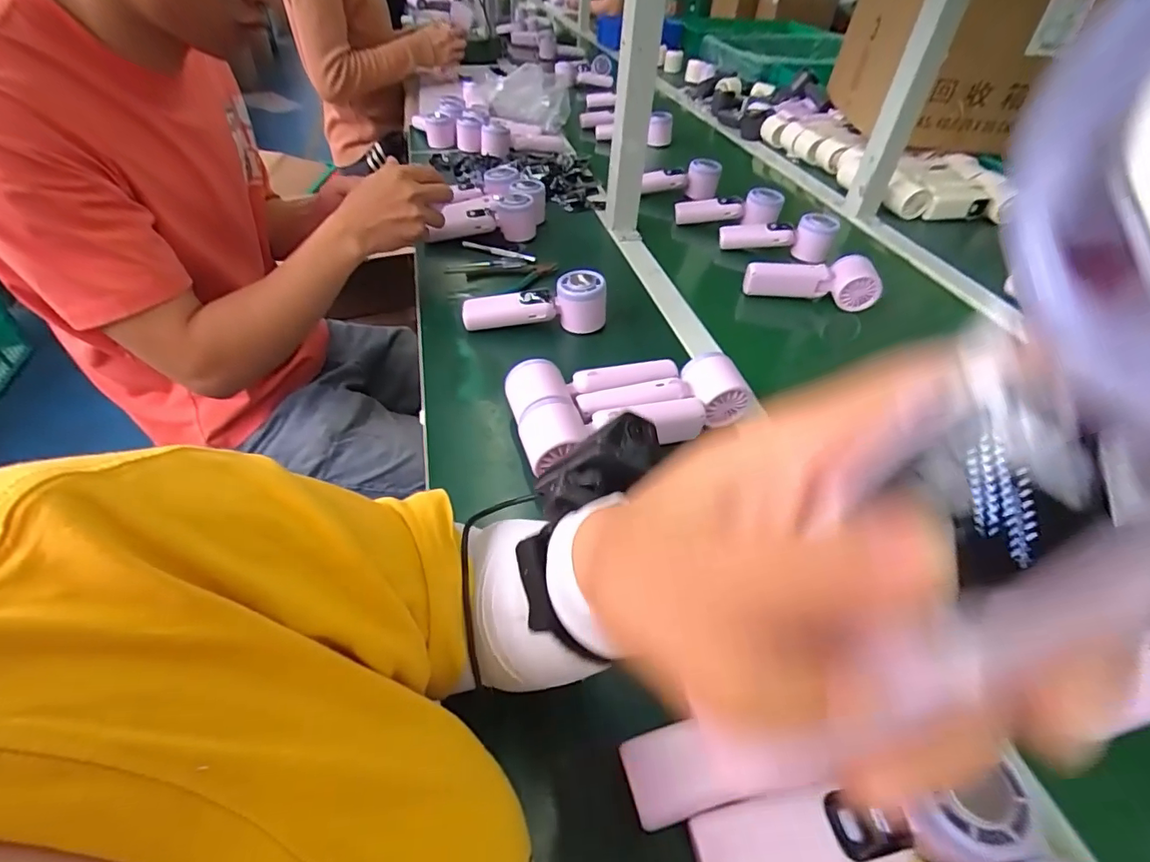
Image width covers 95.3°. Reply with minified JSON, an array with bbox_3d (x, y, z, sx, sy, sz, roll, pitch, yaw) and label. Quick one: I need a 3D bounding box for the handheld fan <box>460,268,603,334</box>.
[{"bbox_3d":[-0.049,-0.148,0.626,0.168,0.065,0.049,-6,45,-8],"label":"handheld fan"}]

